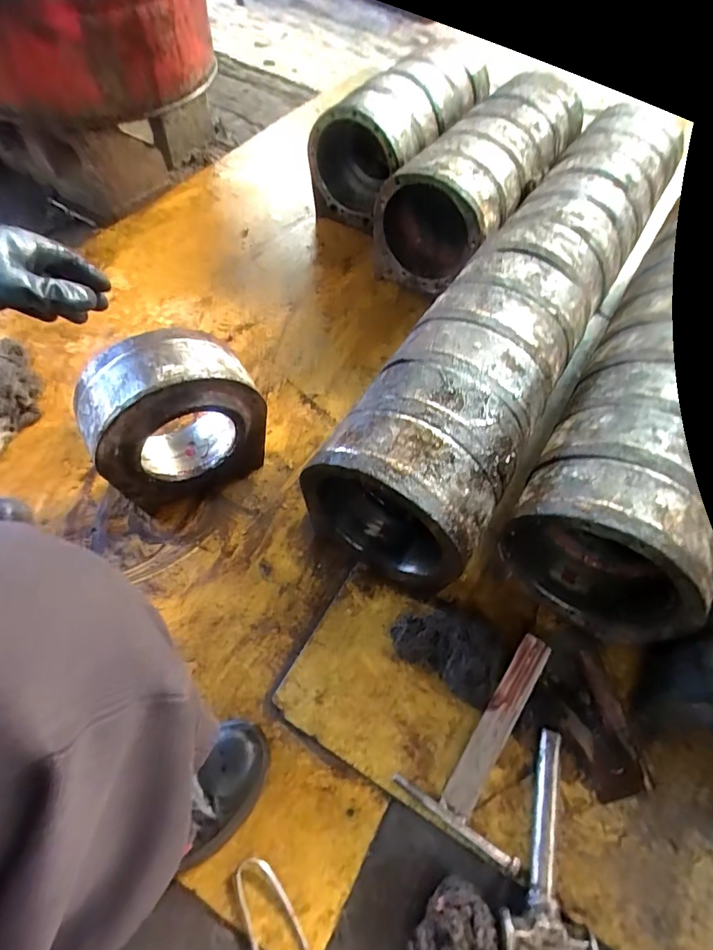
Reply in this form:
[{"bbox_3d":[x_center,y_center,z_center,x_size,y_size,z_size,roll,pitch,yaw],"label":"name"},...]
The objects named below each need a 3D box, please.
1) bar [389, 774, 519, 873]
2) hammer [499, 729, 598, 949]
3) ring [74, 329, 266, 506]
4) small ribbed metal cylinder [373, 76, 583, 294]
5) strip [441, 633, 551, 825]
[{"bbox_3d":[0.111,0.393,0.534,0.158,0.018,0.015,29,64,13],"label":"bar"},{"bbox_3d":[0.202,0.399,0.519,0.096,0.044,0.212,8,61,2],"label":"hammer"},{"bbox_3d":[-0.243,-0.067,0.655,0.221,0.249,0.106,-27,65,-19],"label":"ring"},{"bbox_3d":[0.270,-0.619,1.002,0.224,0.240,0.522,31,62,14],"label":"small ribbed metal cylinder"},{"bbox_3d":[0.171,0.300,0.574,0.034,0.009,0.224,31,72,19],"label":"strip"}]

